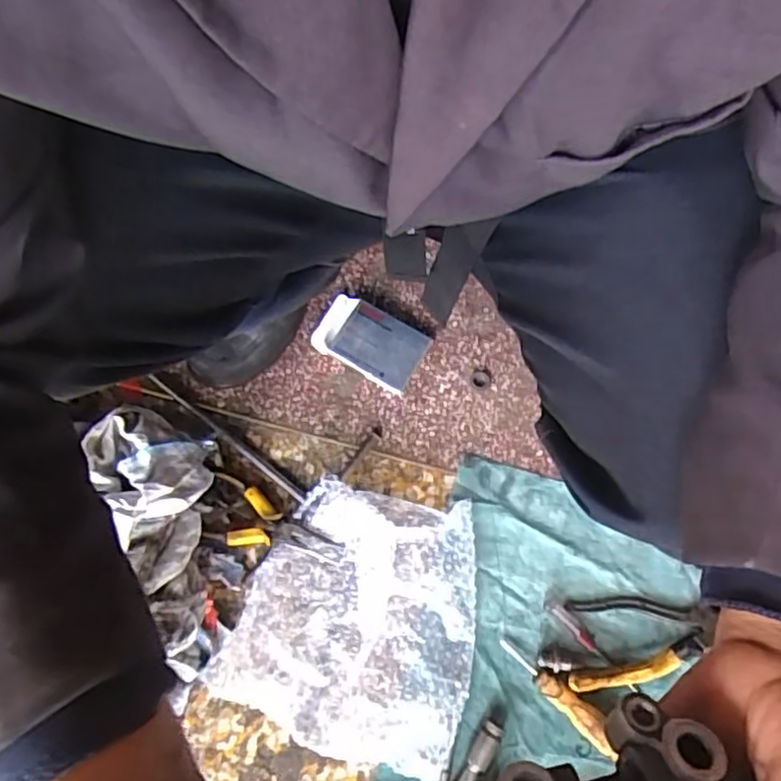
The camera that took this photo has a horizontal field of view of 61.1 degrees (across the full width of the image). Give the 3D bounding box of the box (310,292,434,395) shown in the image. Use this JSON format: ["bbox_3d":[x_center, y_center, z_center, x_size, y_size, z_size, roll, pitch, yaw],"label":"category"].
[{"bbox_3d":[-0.022,-0.051,0.685,0.114,0.019,0.069,30,75,7],"label":"box"}]

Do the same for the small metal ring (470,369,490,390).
[{"bbox_3d":[0.093,-0.012,0.687,0.021,0.004,0.023,1,74,-2],"label":"small metal ring"}]

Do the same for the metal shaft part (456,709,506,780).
[{"bbox_3d":[0.076,0.324,0.580,0.018,0.015,0.089,31,75,7],"label":"metal shaft part"}]

